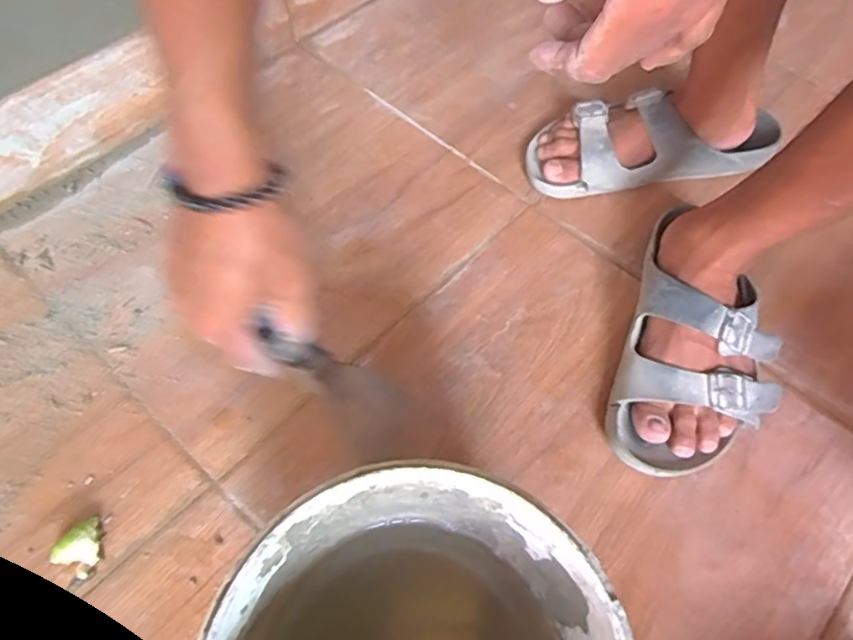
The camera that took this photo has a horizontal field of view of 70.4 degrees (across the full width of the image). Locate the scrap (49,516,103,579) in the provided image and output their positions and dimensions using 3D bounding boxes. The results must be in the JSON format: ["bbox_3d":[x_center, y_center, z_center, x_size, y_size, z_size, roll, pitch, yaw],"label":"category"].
[{"bbox_3d":[-0.246,0.162,0.434,0.029,0.019,0.036,25,62,12],"label":"scrap"}]

